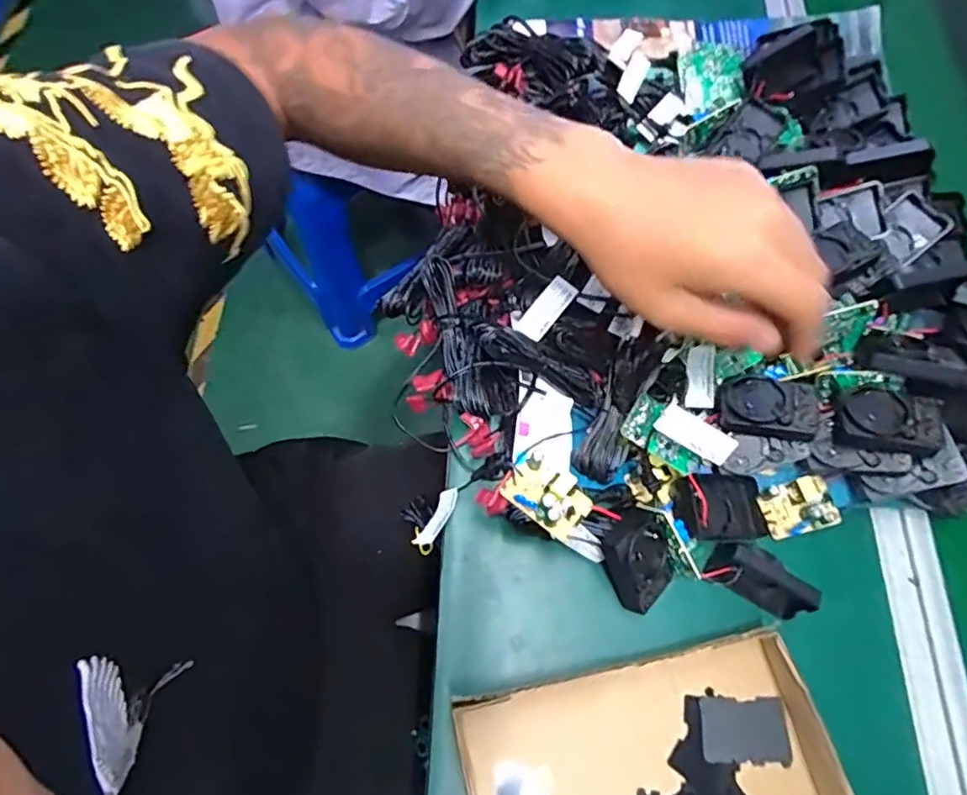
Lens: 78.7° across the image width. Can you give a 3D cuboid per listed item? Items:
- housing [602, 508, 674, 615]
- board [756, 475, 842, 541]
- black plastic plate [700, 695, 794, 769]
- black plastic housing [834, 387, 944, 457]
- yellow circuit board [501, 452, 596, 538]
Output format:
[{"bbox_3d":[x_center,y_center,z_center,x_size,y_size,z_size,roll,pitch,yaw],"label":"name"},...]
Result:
[{"bbox_3d":[0.098,0.104,0.373,0.043,0.062,0.021,-38,27,-23],"label":"housing"},{"bbox_3d":[0.217,0.074,0.403,0.048,0.012,0.035,-13,70,-6],"label":"board"},{"bbox_3d":[0.157,0.202,0.357,0.052,0.004,0.035,1,69,-1],"label":"black plastic plate"},{"bbox_3d":[0.263,0.015,0.383,0.059,0.020,0.040,8,59,13],"label":"black plastic housing"},{"bbox_3d":[0.040,0.060,0.368,0.052,0.017,0.035,37,73,12],"label":"yellow circuit board"}]

